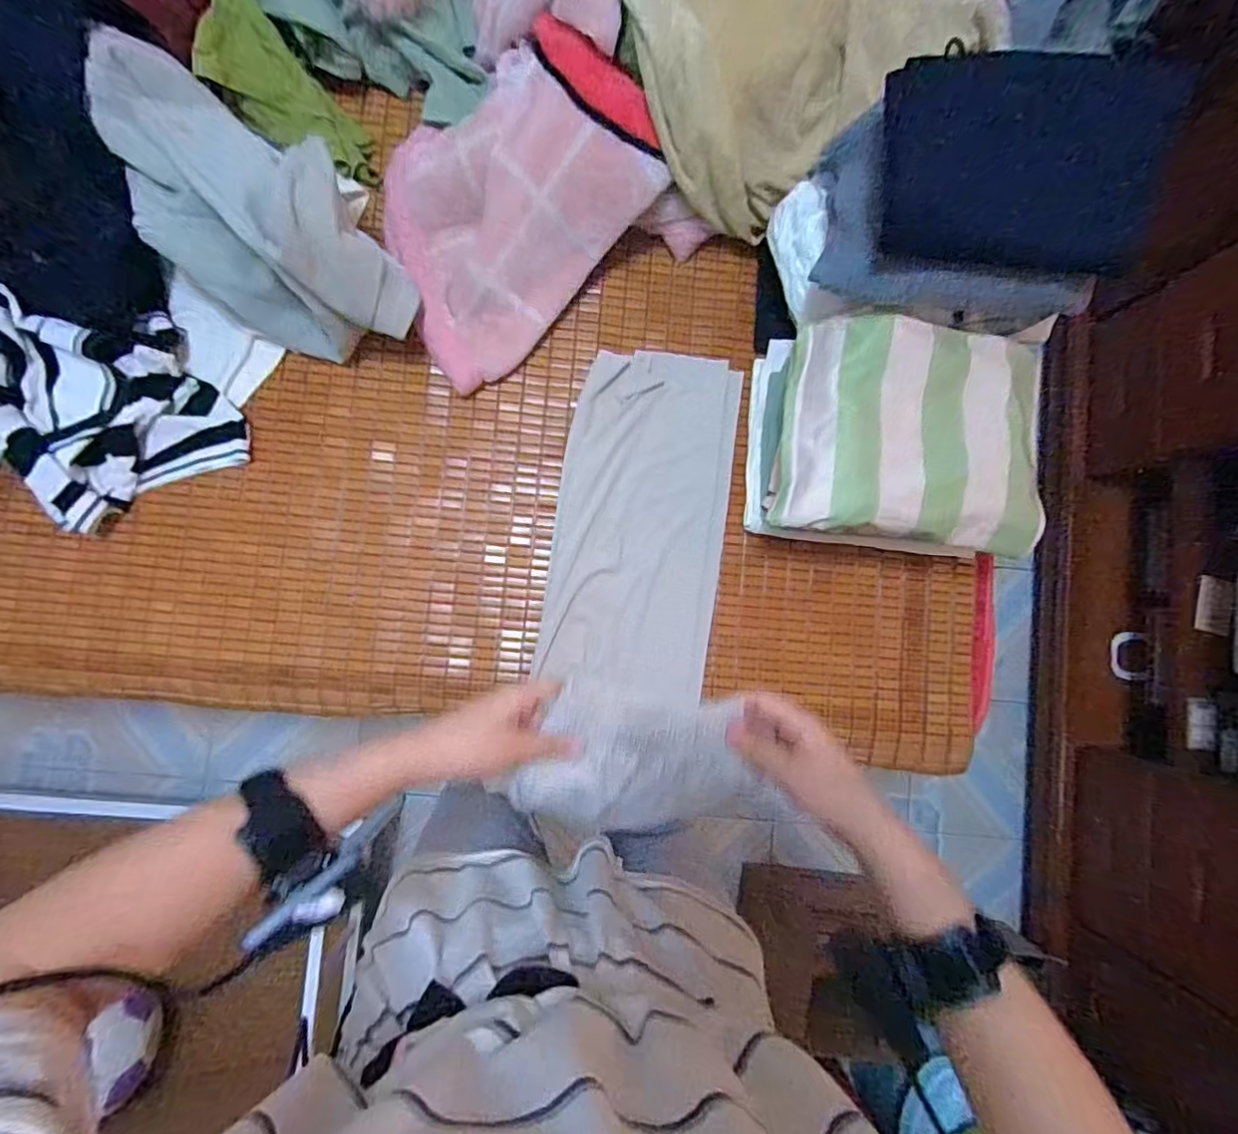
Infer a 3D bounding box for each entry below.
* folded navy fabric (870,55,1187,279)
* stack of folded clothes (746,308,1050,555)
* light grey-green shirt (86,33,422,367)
[{"bbox_3d":[0.397,-0.390,0.581,0.269,0.030,0.169,6,130,6],"label":"folded navy fabric"},{"bbox_3d":[0.339,-0.155,0.753,0.317,0.178,0.259,8,87,-3],"label":"stack of folded clothes"},{"bbox_3d":[-0.450,-0.424,0.707,0.435,0.171,0.202,39,86,-1],"label":"light grey-green shirt"}]

